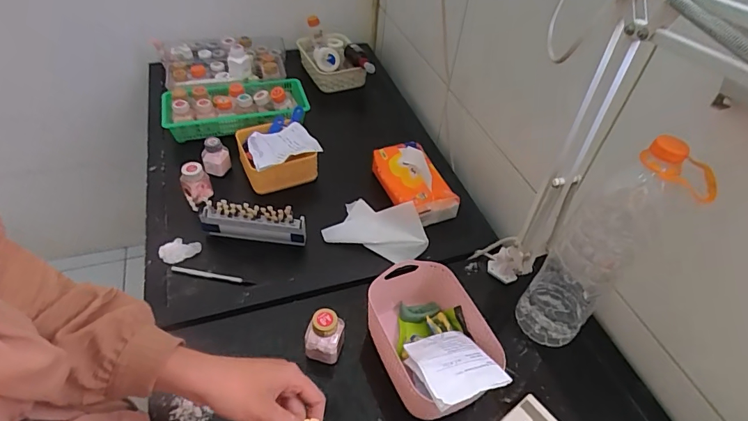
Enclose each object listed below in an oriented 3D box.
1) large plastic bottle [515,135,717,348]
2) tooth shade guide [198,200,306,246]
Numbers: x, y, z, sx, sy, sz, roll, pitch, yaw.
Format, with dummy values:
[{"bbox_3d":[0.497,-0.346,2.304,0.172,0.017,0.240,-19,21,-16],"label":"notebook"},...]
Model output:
[{"bbox_3d":[0.263,0.051,0.518,0.094,0.307,0.075,30,50,21],"label":"large plastic bottle"},{"bbox_3d":[-0.203,0.024,0.732,0.175,0.100,0.020,6,46,-1],"label":"tooth shade guide"}]

